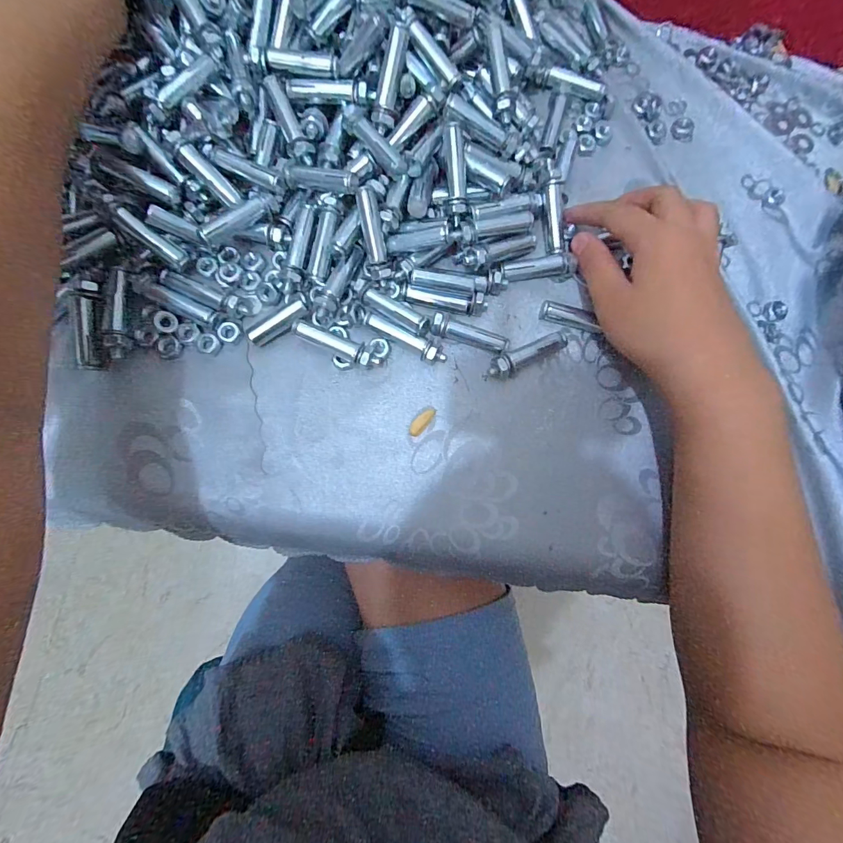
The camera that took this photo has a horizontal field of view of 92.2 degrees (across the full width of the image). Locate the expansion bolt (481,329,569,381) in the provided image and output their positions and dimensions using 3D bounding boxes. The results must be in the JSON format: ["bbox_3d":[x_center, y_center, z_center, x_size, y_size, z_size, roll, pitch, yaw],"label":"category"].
[{"bbox_3d":[0.067,-0.041,0.258,0.058,0.017,0.013,-25,85,-7],"label":"expansion bolt"}]

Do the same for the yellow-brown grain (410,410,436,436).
[{"bbox_3d":[0.000,0.000,0.253,0.008,0.004,0.021,41,81,2],"label":"yellow-brown grain"}]

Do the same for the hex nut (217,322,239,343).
[{"bbox_3d":[-0.119,-0.055,0.250,0.012,0.004,0.013,39,81,2],"label":"hex nut"}]

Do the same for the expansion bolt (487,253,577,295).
[{"bbox_3d":[0.070,-0.098,0.267,0.058,0.015,0.016,-15,83,-6],"label":"expansion bolt"}]

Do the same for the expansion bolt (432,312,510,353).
[{"bbox_3d":[0.031,-0.056,0.257,0.049,0.016,0.015,14,81,-2],"label":"expansion bolt"}]

